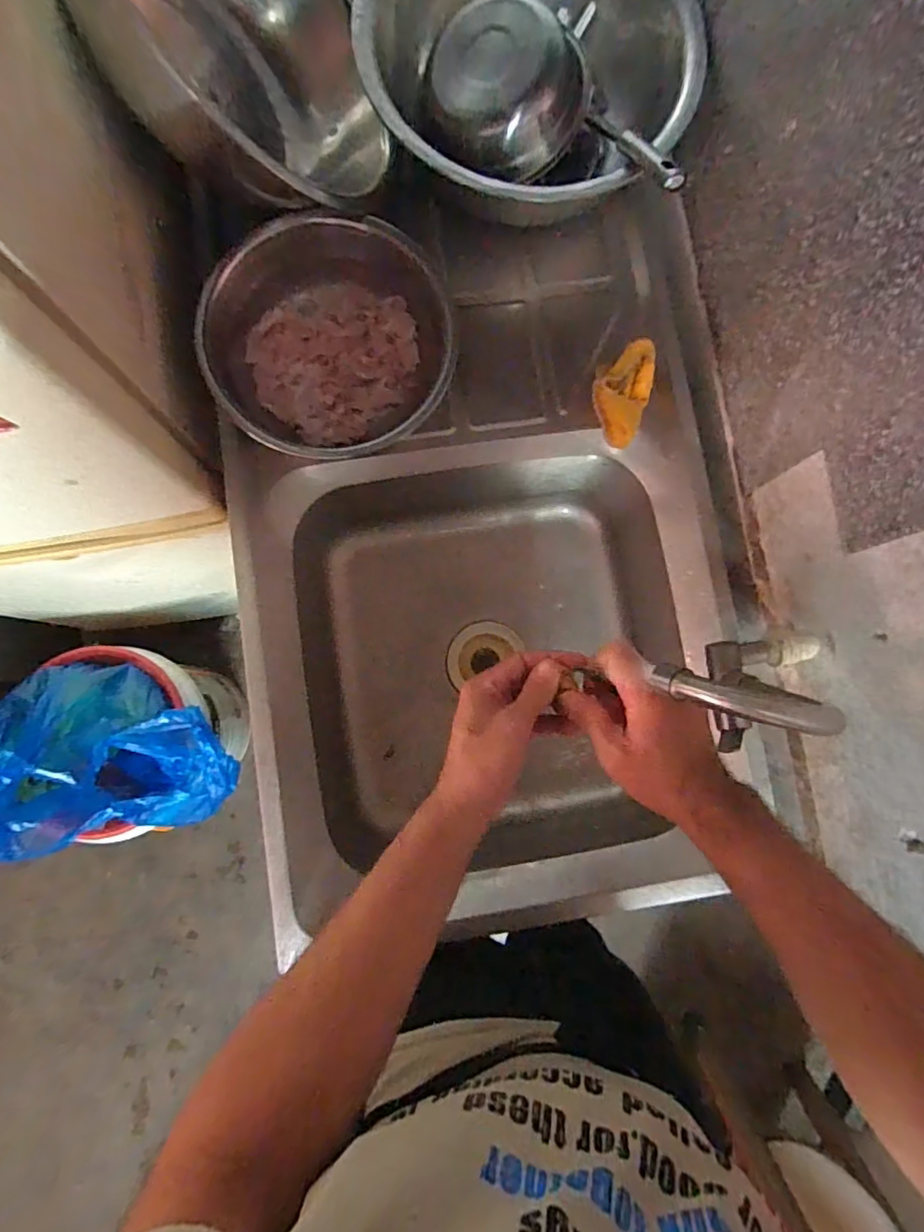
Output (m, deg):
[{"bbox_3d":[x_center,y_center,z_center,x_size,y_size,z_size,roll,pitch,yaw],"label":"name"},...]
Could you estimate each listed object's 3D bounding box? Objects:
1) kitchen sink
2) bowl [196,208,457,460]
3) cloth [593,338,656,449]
[{"bbox_3d":[0.037,-0.067,0.665,0.533,0.210,0.724,-7,84,-4],"label":"kitchen sink"},{"bbox_3d":[-0.129,-0.276,0.563,0.228,0.076,0.212,0,83,-3],"label":"bowl"},{"bbox_3d":[0.169,-0.235,0.585,0.058,0.039,0.098,14,83,-1],"label":"cloth"}]

